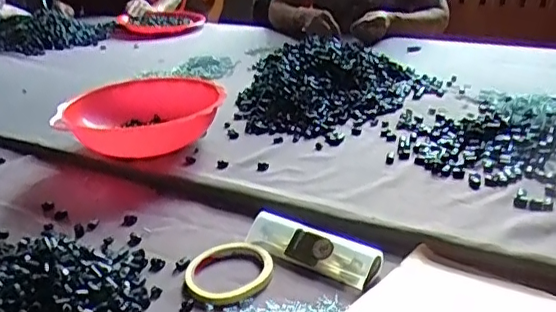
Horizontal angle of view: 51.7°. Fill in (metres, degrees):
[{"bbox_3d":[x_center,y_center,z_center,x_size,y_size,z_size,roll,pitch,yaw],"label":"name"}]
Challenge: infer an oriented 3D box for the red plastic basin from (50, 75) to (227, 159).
[{"bbox_3d":[-0.210,-0.061,0.922,0.231,0.080,0.231,-2,24,1],"label":"red plastic basin"}]

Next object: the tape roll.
[{"bbox_3d":[-0.050,0.117,0.590,0.090,0.014,0.093,-4,23,2],"label":"tape roll"}]

